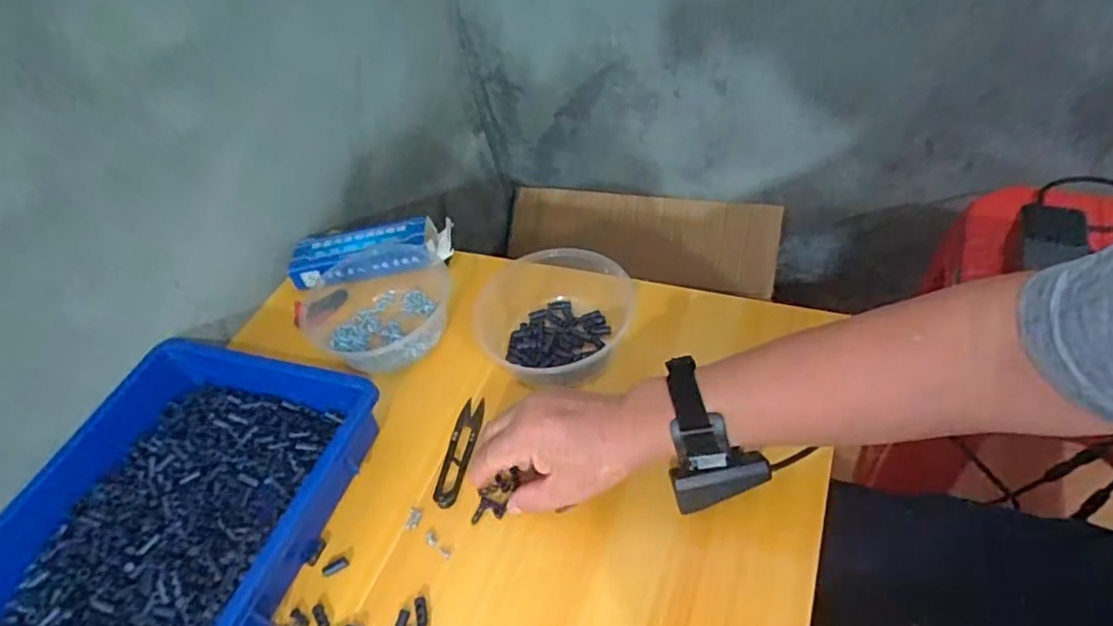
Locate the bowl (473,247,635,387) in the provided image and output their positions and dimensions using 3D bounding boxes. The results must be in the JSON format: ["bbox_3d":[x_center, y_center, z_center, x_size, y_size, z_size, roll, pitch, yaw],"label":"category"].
[{"bbox_3d":[-0.010,0.004,0.580,0.143,0.058,0.156,-6,46,6],"label":"bowl"}]

